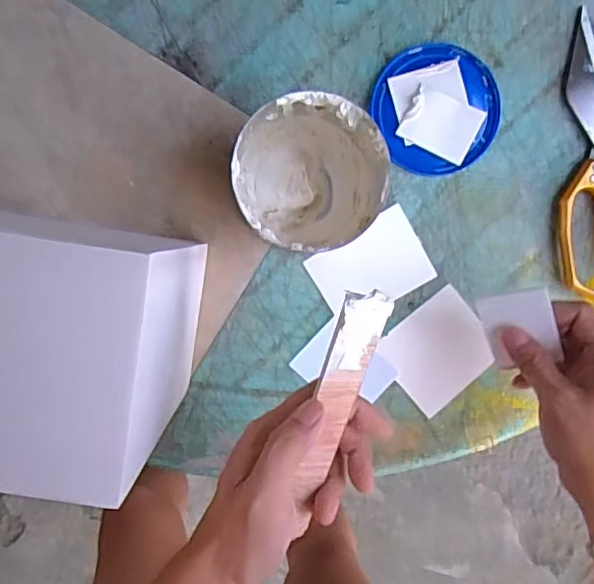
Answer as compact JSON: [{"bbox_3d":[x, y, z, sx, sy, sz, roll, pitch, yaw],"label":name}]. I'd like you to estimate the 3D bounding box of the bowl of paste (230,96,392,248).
[{"bbox_3d":[0.005,-0.086,0.428,0.093,0.109,0.089,0,97,-1],"label":"bowl of paste"}]

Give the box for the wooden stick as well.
[{"bbox_3d":[0.021,0.061,0.328,0.027,0.005,0.137,2,120,-21],"label":"wooden stick"}]

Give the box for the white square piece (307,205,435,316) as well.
[{"bbox_3d":[0.061,-0.020,0.491,0.089,0.004,0.066,-30,98,6],"label":"white square piece"}]

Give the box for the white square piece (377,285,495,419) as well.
[{"bbox_3d":[0.117,0.050,0.490,0.080,0.009,0.077,-39,94,4],"label":"white square piece"}]

